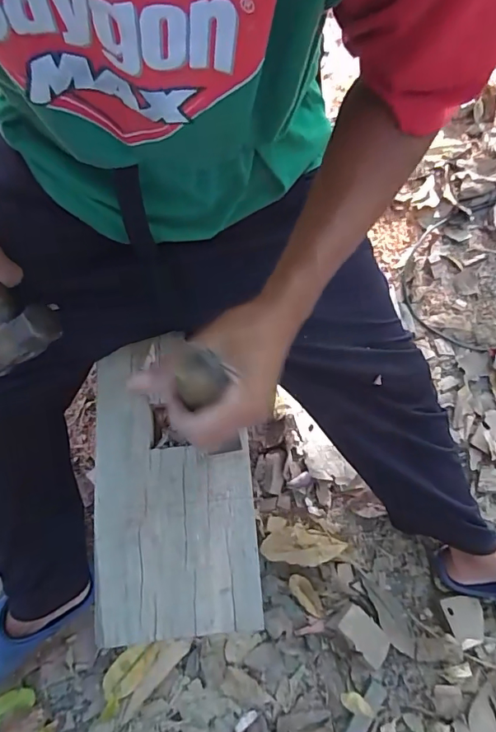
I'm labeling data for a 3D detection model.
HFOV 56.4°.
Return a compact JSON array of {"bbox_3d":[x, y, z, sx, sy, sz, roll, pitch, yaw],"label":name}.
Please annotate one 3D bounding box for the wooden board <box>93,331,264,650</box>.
[{"bbox_3d":[-0.080,0.123,0.497,0.165,0.015,0.303,-4,74,-3],"label":"wooden board"}]

